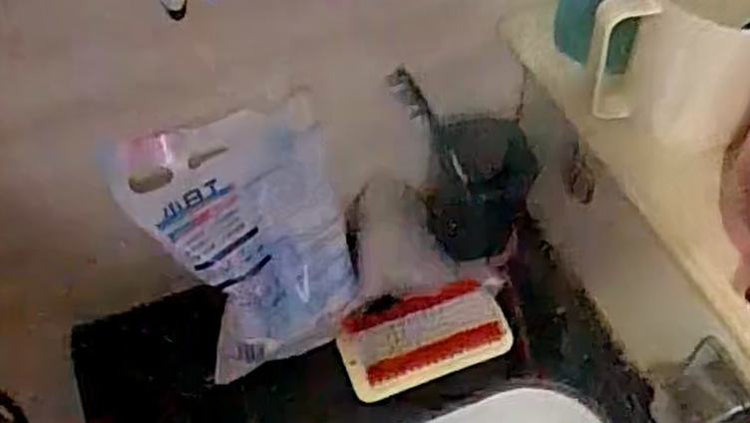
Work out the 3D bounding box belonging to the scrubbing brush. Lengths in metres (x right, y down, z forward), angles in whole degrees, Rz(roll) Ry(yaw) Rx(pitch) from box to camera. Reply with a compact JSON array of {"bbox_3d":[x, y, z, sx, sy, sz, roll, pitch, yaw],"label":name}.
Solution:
[{"bbox_3d":[0.039,0.100,0.620,0.131,0.032,0.059,-16,55,-11],"label":"scrubbing brush"}]

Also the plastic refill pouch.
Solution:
[{"bbox_3d":[-0.093,0.024,0.576,0.148,0.197,0.023,-21,21,-19],"label":"plastic refill pouch"}]

